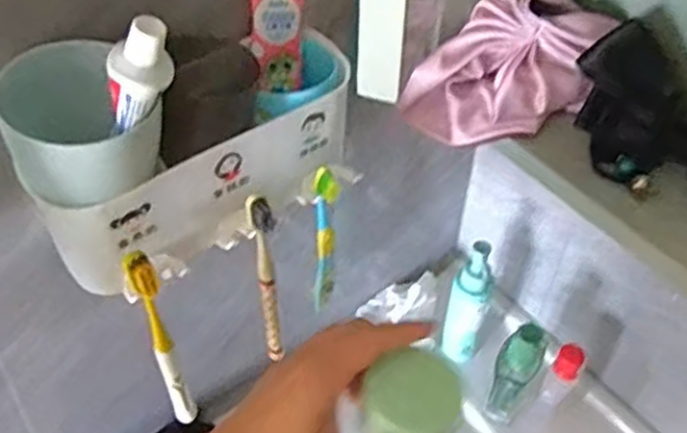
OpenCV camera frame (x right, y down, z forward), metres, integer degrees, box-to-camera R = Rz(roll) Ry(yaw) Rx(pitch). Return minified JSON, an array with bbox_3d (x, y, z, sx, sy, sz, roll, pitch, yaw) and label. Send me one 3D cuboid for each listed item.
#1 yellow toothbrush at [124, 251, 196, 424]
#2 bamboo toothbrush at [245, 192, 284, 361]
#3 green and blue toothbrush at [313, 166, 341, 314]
[{"bbox_3d":[-0.112,0.081,0.452,0.015,0.159,0.022,-19,51,-17],"label":"yellow toothbrush"},{"bbox_3d":[-0.051,0.046,0.487,0.014,0.164,0.014,-13,50,-12],"label":"bamboo toothbrush"},{"bbox_3d":[-0.012,0.019,0.494,0.016,0.133,0.011,2,48,1],"label":"green and blue toothbrush"}]

